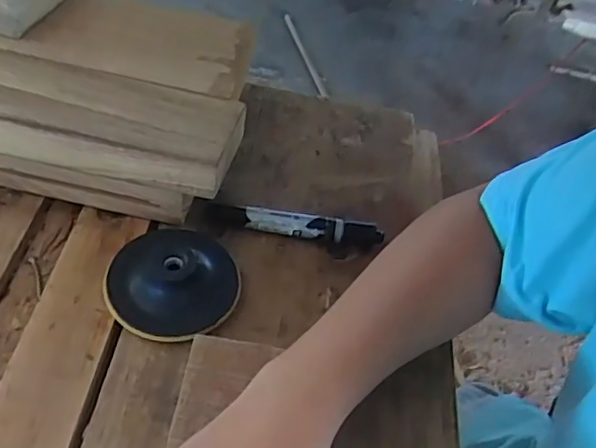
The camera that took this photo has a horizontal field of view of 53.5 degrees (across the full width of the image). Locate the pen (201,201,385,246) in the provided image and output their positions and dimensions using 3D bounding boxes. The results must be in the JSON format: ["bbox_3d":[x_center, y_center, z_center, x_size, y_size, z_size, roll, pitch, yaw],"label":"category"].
[{"bbox_3d":[-0.003,0.002,0.453,0.135,0.024,0.015,8,49,-4],"label":"pen"}]

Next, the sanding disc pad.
[{"bbox_3d":[-0.084,0.034,0.397,0.085,0.032,0.084,-1,51,-12],"label":"sanding disc pad"}]

